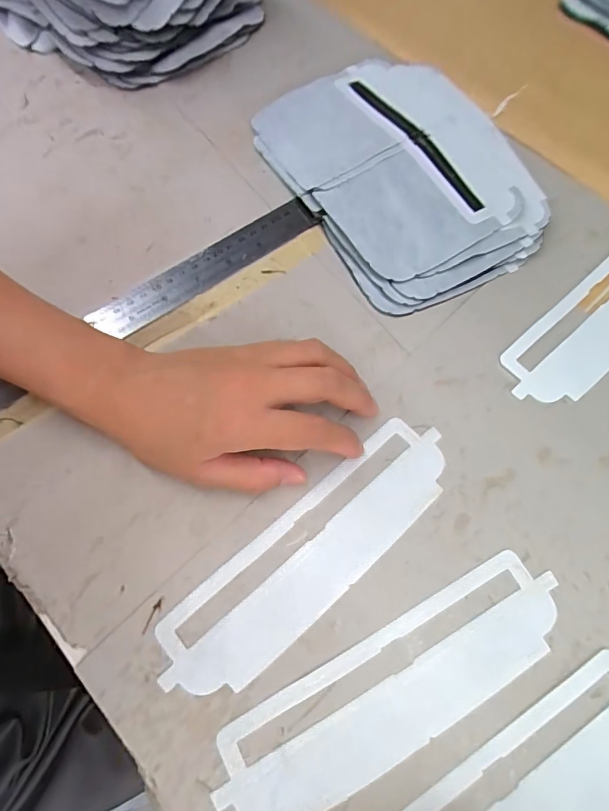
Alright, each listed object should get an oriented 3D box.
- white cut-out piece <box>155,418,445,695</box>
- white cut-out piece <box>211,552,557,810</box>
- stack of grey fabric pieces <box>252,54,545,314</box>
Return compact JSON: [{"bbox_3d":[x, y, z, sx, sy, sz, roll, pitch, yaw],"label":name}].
[{"bbox_3d":[0.006,0.079,0.259,0.184,0.004,0.053,-38,73,-15],"label":"white cut-out piece"},{"bbox_3d":[0.047,0.140,0.235,0.184,0.004,0.051,-27,71,-10],"label":"white cut-out piece"},{"bbox_3d":[0.077,-0.181,0.356,0.167,0.019,0.215,-28,71,-10],"label":"stack of grey fabric pieces"}]

